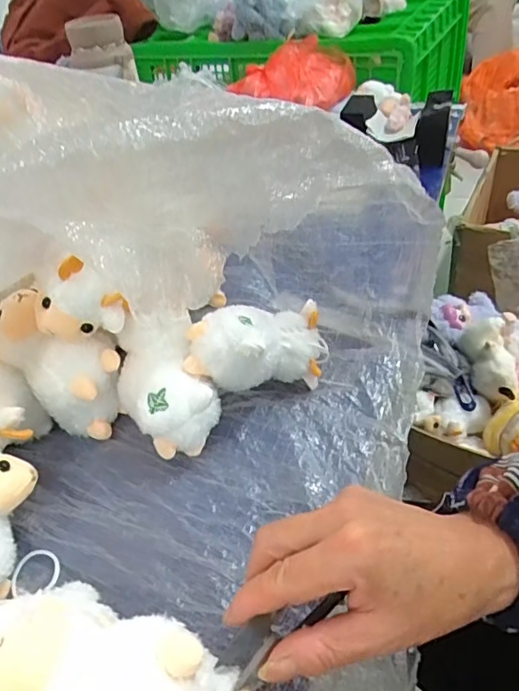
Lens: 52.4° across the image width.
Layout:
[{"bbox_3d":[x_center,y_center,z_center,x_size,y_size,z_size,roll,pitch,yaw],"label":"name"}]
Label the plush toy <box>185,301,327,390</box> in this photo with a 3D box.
[{"bbox_3d":[0.003,0.001,0.414,0.124,0.058,0.051,-4,32,-37],"label":"plush toy"}]

